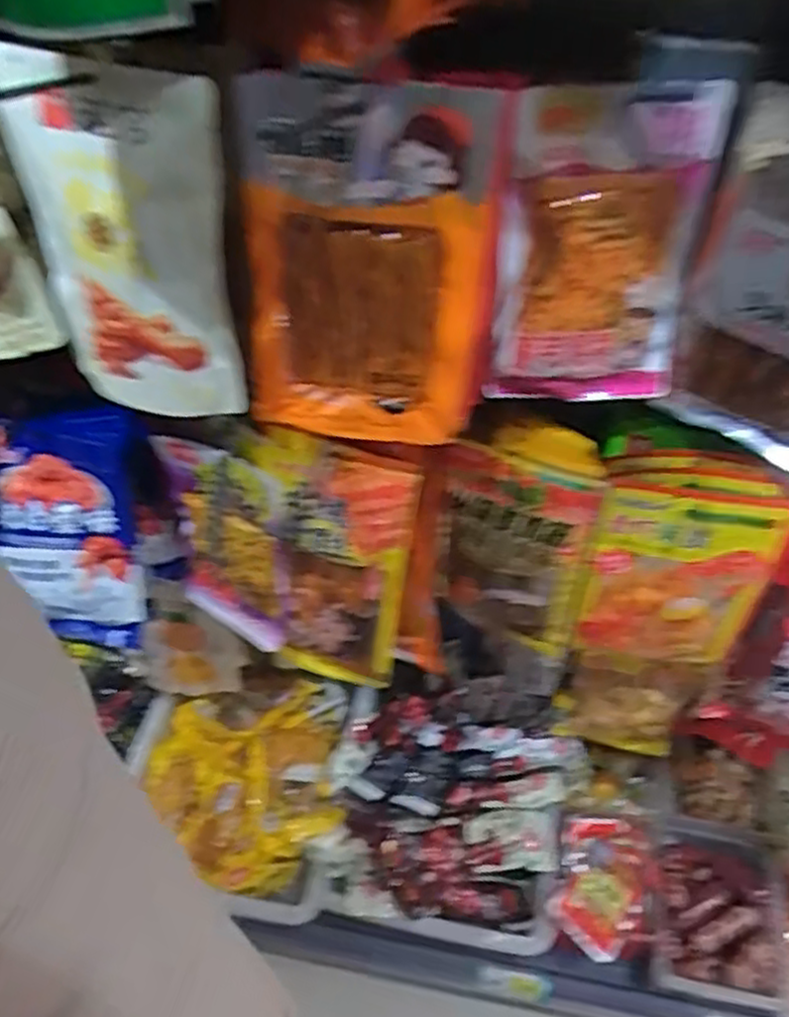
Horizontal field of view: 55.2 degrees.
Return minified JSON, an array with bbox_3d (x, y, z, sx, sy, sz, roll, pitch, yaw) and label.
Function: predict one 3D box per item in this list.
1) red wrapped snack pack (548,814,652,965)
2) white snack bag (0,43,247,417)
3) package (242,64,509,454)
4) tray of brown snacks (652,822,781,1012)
[{"bbox_3d":[0.275,0.487,0.991,0.118,0.054,0.182,18,48,15],"label":"red wrapped snack pack"},{"bbox_3d":[-0.213,-0.193,0.576,0.177,0.258,0.034,13,38,12],"label":"white snack bag"},{"bbox_3d":[-0.022,-0.173,0.567,0.177,0.259,0.045,10,35,7],"label":"package"},{"bbox_3d":[0.420,0.528,0.991,0.149,0.039,0.209,13,47,10],"label":"tray of brown snacks"}]

